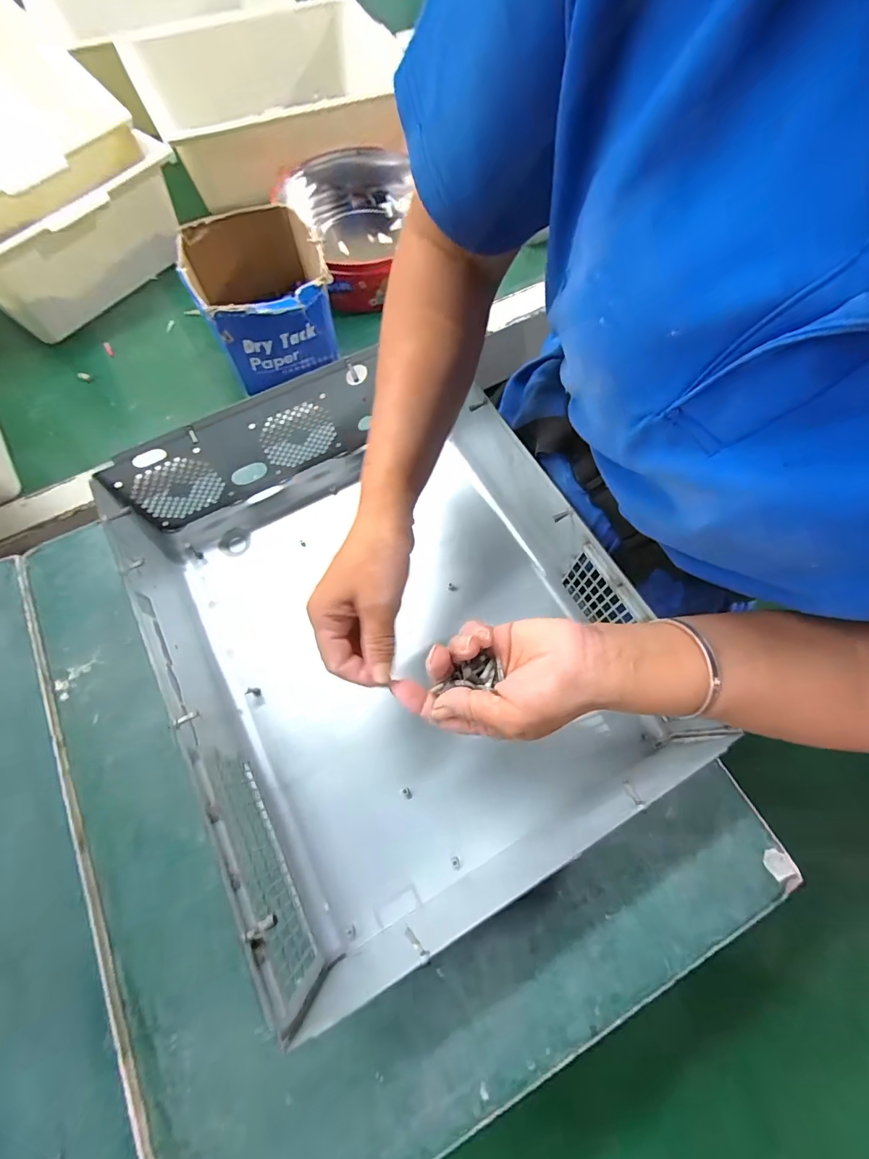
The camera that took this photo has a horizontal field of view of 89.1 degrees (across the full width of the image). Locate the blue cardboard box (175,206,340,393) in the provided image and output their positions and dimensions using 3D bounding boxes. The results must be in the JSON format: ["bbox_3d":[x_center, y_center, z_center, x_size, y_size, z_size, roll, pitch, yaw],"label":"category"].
[{"bbox_3d":[-0.193,-0.319,0.516,0.137,0.116,0.149,-19,69,-7],"label":"blue cardboard box"}]

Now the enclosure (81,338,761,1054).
[{"bbox_3d":[-0.046,0.031,0.382,0.336,0.124,0.421,-28,71,-11],"label":"enclosure"}]

